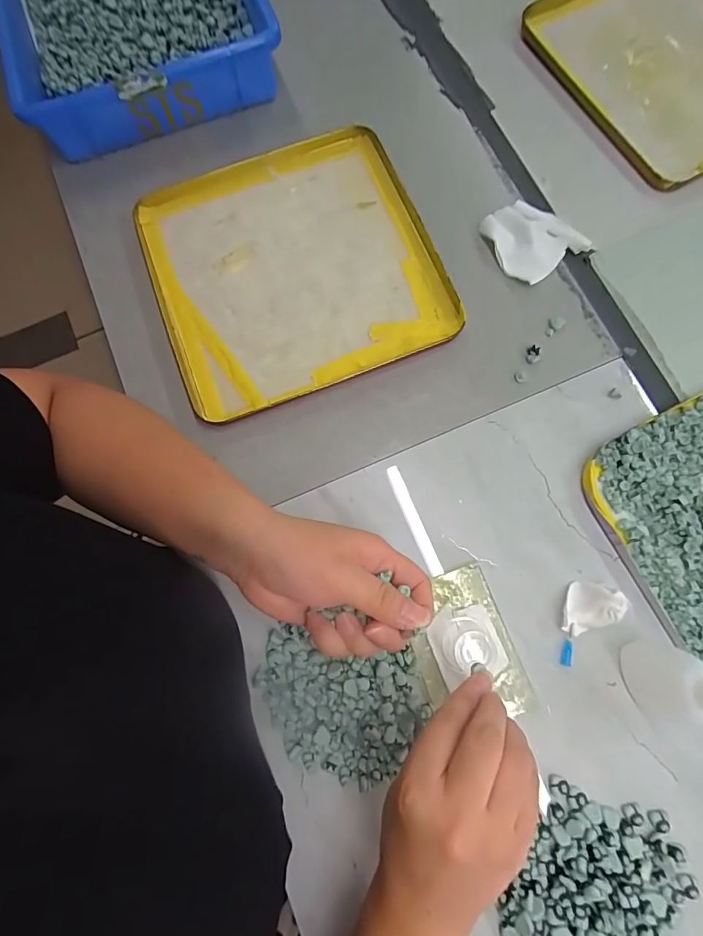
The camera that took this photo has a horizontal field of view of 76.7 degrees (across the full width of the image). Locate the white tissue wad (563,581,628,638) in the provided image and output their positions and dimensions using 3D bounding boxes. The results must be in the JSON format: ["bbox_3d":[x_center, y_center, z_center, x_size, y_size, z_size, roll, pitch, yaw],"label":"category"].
[{"bbox_3d":[0.173,0.102,0.317,0.034,0.020,0.038,17,77,6],"label":"white tissue wad"}]

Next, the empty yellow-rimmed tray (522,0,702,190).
[{"bbox_3d":[0.299,-0.386,0.413,0.238,0.028,0.234,-32,77,-6],"label":"empty yellow-rimmed tray"}]

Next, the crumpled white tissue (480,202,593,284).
[{"bbox_3d":[0.157,-0.203,0.392,0.071,0.010,0.073,-35,77,-7],"label":"crumpled white tissue"}]

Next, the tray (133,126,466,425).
[{"bbox_3d":[-0.054,-0.179,0.397,0.242,0.020,0.240,-20,76,-4],"label":"tray"}]

